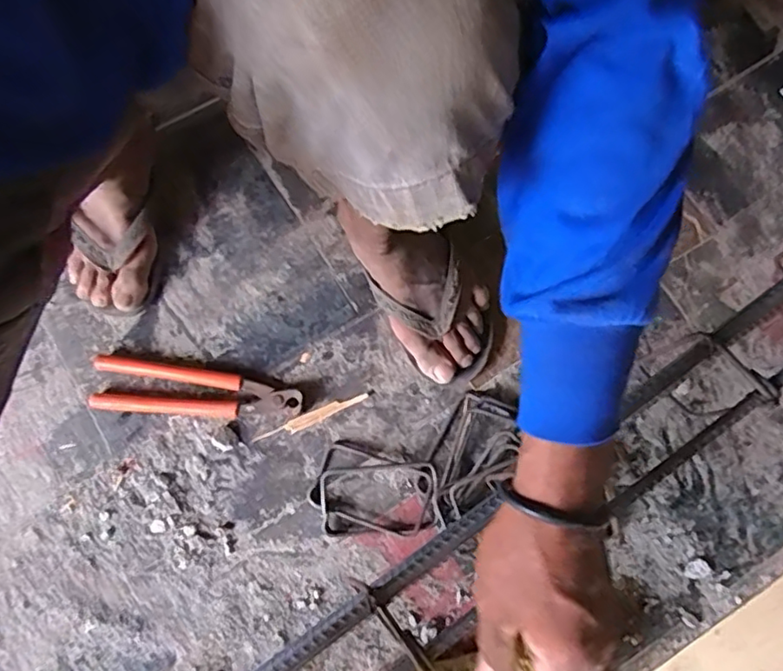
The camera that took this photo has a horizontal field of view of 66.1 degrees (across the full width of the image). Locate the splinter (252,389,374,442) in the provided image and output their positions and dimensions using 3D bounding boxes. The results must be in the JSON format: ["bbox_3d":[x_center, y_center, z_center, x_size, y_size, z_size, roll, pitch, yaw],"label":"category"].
[{"bbox_3d":[-0.082,0.086,0.638,0.132,0.007,0.014,-25,80,-5],"label":"splinter"}]

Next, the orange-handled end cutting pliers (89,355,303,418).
[{"bbox_3d":[-0.205,0.057,0.630,0.221,0.024,0.055,6,79,1],"label":"orange-handled end cutting pliers"}]

